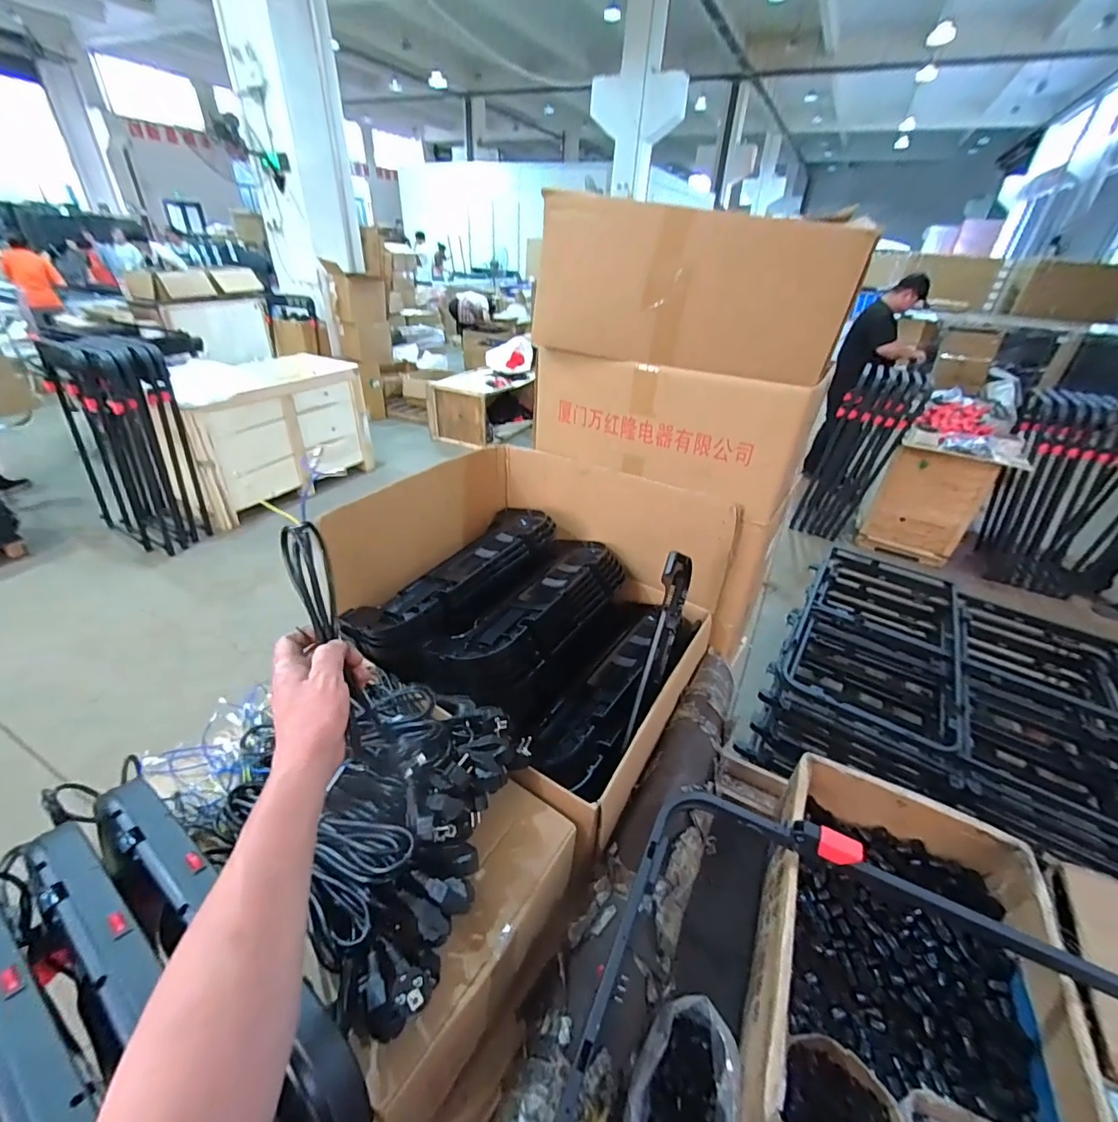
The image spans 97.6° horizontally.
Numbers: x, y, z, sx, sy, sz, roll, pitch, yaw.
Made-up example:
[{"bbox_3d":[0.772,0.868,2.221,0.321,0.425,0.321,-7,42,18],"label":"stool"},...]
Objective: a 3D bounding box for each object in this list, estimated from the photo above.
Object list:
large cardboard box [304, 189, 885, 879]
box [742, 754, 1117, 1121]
[{"bbox_3d":[-0.002,-0.141,0.861,0.628,0.781,0.623,24,38,28],"label":"large cardboard box"},{"bbox_3d":[0.473,0.572,0.675,0.348,0.192,0.523,19,36,22],"label":"box"}]

